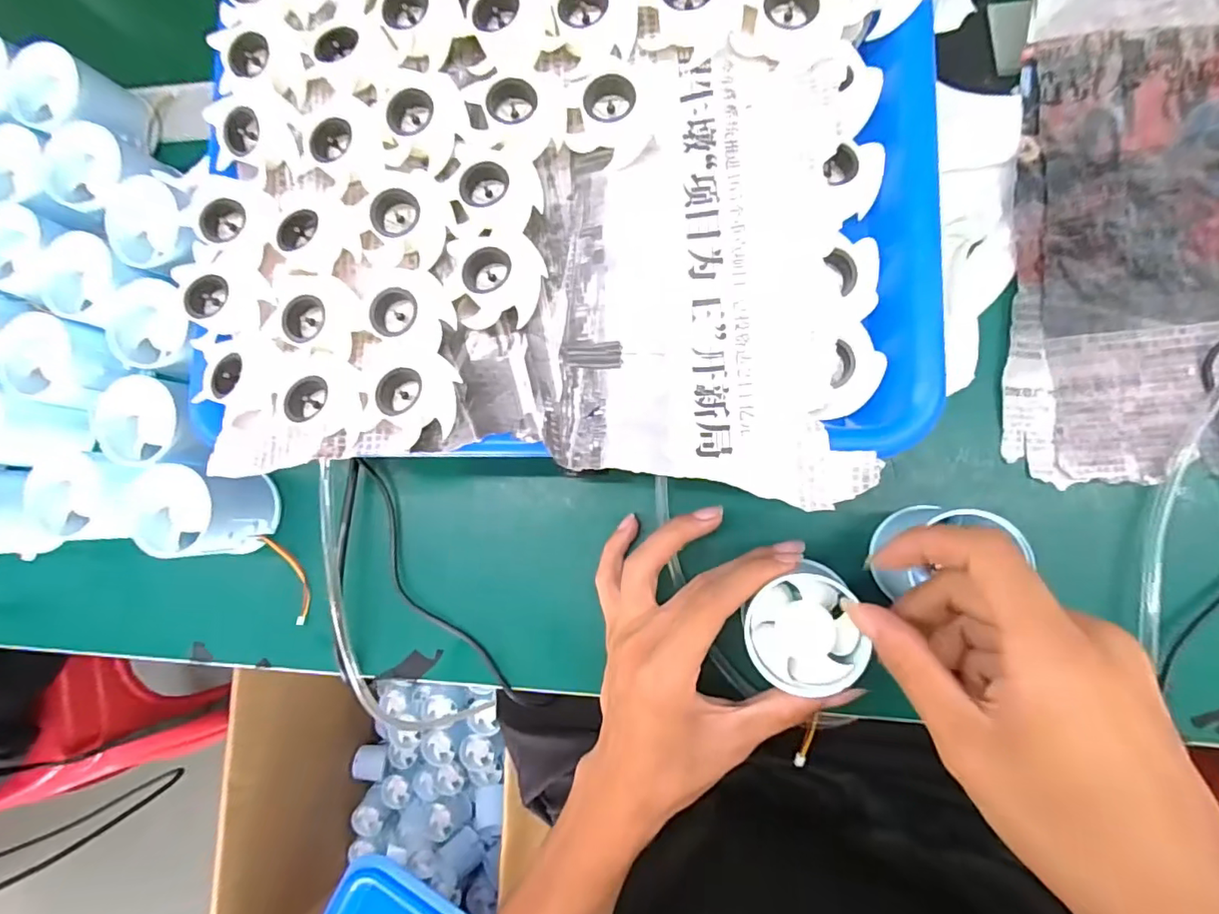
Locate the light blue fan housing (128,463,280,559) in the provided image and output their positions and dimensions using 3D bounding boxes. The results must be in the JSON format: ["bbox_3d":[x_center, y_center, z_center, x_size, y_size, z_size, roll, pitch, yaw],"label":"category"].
[{"bbox_3d":[-0.235,0.032,0.328,0.054,0.047,0.051,2,87,9],"label":"light blue fan housing"}]

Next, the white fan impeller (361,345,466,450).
[{"bbox_3d":[-0.089,-0.027,0.244,0.048,0.013,0.042,16,87,10],"label":"white fan impeller"}]

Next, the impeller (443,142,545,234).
[{"bbox_3d":[-0.050,-0.119,0.245,0.043,0.013,0.041,41,92,10],"label":"impeller"}]

